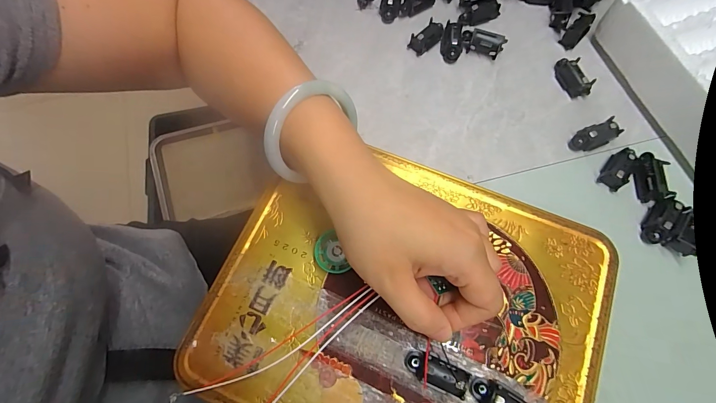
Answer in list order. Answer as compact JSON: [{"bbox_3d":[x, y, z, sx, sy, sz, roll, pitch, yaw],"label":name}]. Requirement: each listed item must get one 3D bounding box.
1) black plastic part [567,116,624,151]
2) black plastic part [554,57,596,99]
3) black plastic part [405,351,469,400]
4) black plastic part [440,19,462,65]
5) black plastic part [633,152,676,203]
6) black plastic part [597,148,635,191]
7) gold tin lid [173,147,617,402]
[{"bbox_3d":[0.181,-0.050,0.257,0.035,0.014,0.016,-23,69,9],"label":"black plastic part"},{"bbox_3d":[0.176,-0.103,0.277,0.015,0.012,0.037,-19,72,-5],"label":"black plastic part"},{"bbox_3d":[0.045,0.099,0.194,0.036,0.014,0.016,21,73,8],"label":"black plastic part"},{"bbox_3d":[0.082,-0.140,0.292,0.017,0.017,0.037,10,72,5],"label":"black plastic part"},{"bbox_3d":[0.212,-0.017,0.244,0.019,0.014,0.032,6,71,3],"label":"black plastic part"},{"bbox_3d":[0.194,-0.024,0.249,0.017,0.013,0.029,38,76,13],"label":"black plastic part"},{"bbox_3d":[0.030,0.066,0.215,0.237,0.019,0.196,21,73,8],"label":"gold tin lid"}]

